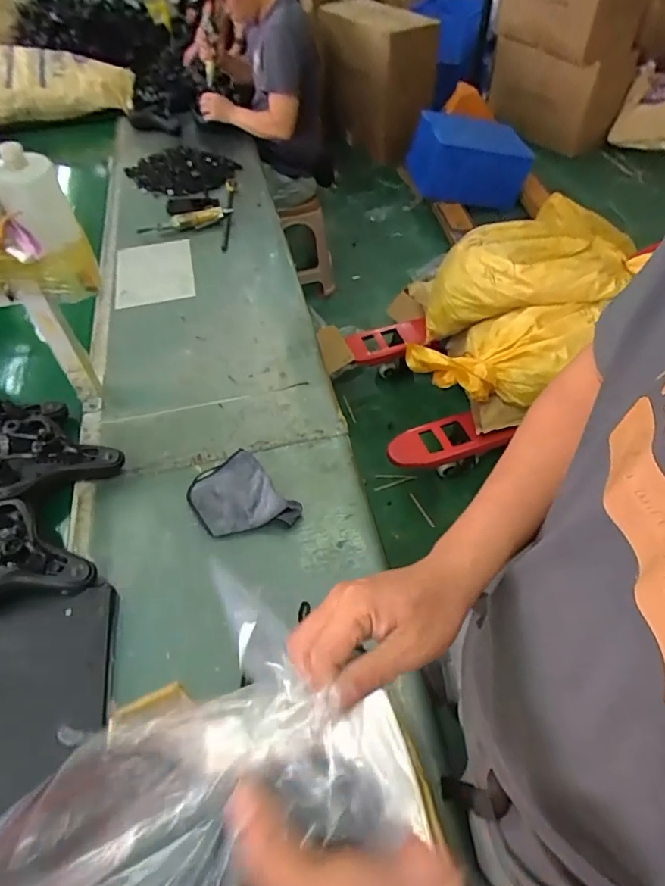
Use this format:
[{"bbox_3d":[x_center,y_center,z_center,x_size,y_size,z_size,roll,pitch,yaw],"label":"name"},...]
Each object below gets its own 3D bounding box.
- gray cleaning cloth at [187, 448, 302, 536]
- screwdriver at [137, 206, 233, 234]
[{"bbox_3d":[-0.175,0.097,0.915,0.153,0.041,0.201,-35,58,-23],"label":"gray cleaning cloth"},{"bbox_3d":[-0.449,-0.681,1.552,0.290,0.050,0.053,-13,52,-8],"label":"screwdriver"}]

